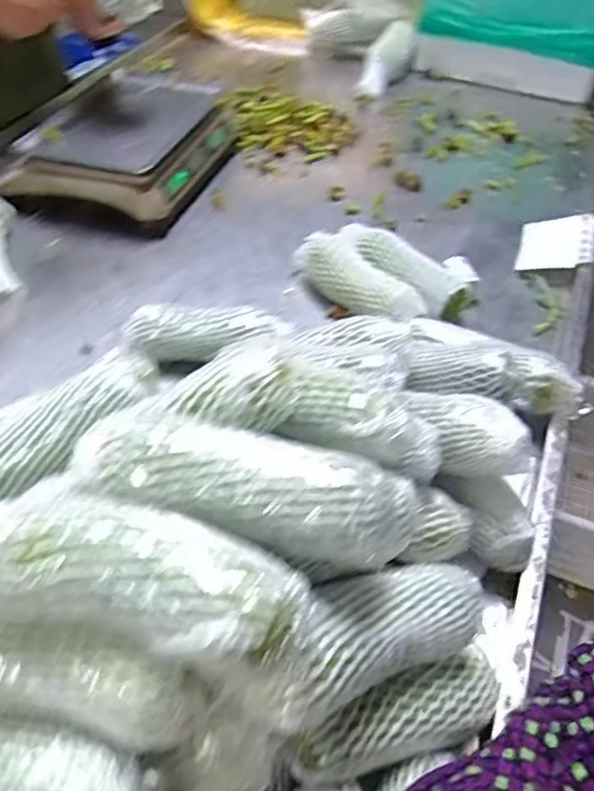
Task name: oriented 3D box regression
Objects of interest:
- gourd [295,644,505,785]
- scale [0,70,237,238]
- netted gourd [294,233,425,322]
[{"bbox_3d":[0.086,0.249,0.470,0.189,0.053,0.055,-6,47,-29],"label":"gourd"},{"bbox_3d":[-0.300,-0.437,1.081,0.285,0.116,0.352,14,50,10],"label":"scale"},{"bbox_3d":[0.090,-0.162,0.880,0.076,0.061,0.218,-32,57,-26],"label":"netted gourd"}]

